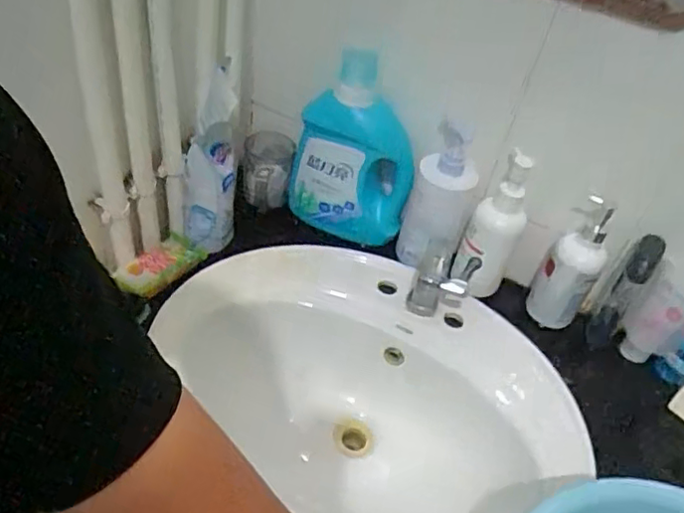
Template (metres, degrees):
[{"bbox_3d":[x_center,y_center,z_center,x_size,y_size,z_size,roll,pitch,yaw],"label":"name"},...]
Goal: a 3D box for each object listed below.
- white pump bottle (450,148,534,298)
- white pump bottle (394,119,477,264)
[{"bbox_3d":[0.207,-0.037,0.842,0.071,0.217,0.058,16,51,11],"label":"white pump bottle"},{"bbox_3d":[0.134,-0.075,0.858,0.093,0.180,0.093,8,50,5],"label":"white pump bottle"}]

